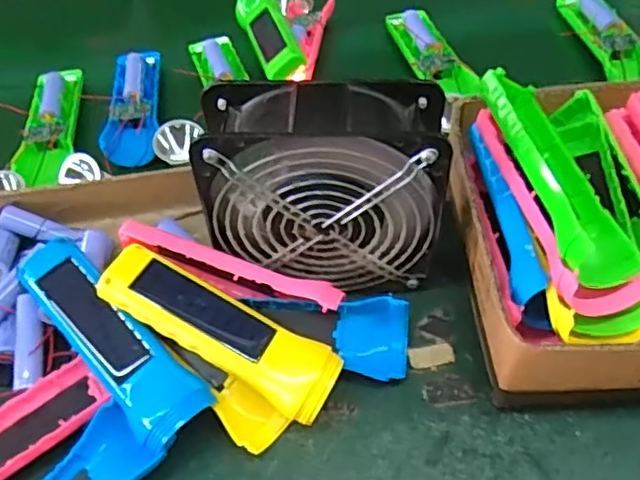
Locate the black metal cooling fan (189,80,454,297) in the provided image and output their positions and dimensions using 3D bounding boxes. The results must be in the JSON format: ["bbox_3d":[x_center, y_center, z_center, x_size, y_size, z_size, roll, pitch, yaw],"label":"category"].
[{"bbox_3d":[0.003,-0.030,0.412,0.144,0.140,0.057,-1,50,3],"label":"black metal cooling fan"}]

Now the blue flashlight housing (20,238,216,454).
[{"bbox_3d":[-0.130,0.060,0.395,0.043,0.022,0.153,-39,70,-25],"label":"blue flashlight housing"}]

